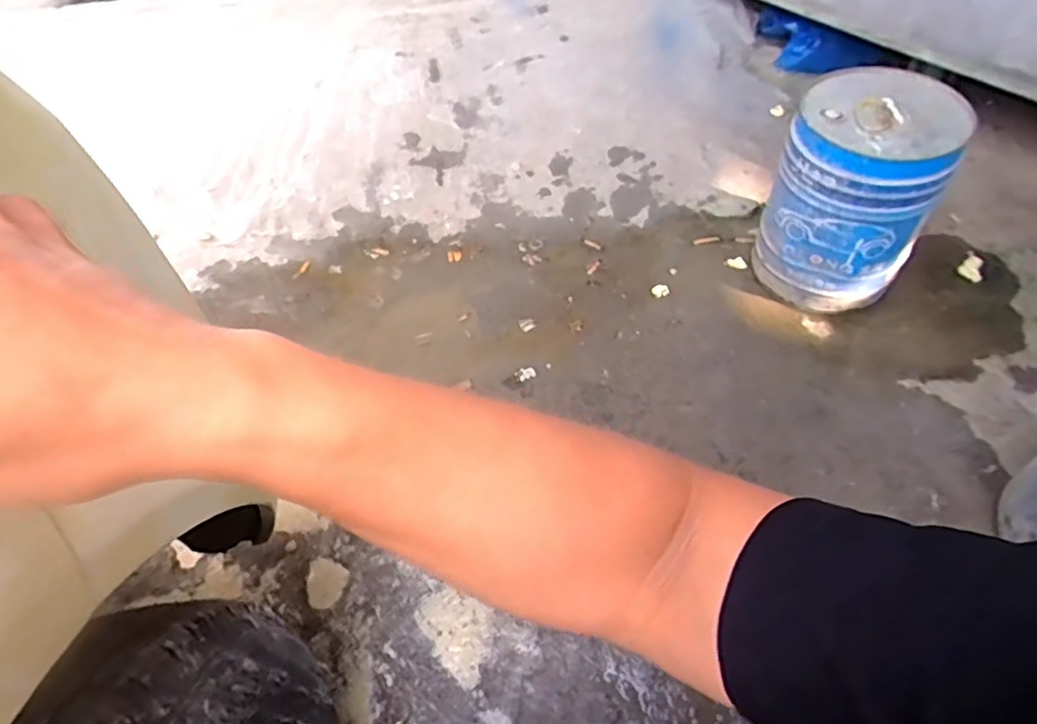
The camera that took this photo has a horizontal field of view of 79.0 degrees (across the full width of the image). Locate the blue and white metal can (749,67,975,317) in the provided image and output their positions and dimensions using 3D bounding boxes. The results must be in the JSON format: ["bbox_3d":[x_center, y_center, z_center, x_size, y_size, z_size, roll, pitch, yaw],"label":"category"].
[{"bbox_3d":[0.612,-0.312,1.132,0.257,0.345,0.276,-3,53,3],"label":"blue and white metal can"}]

